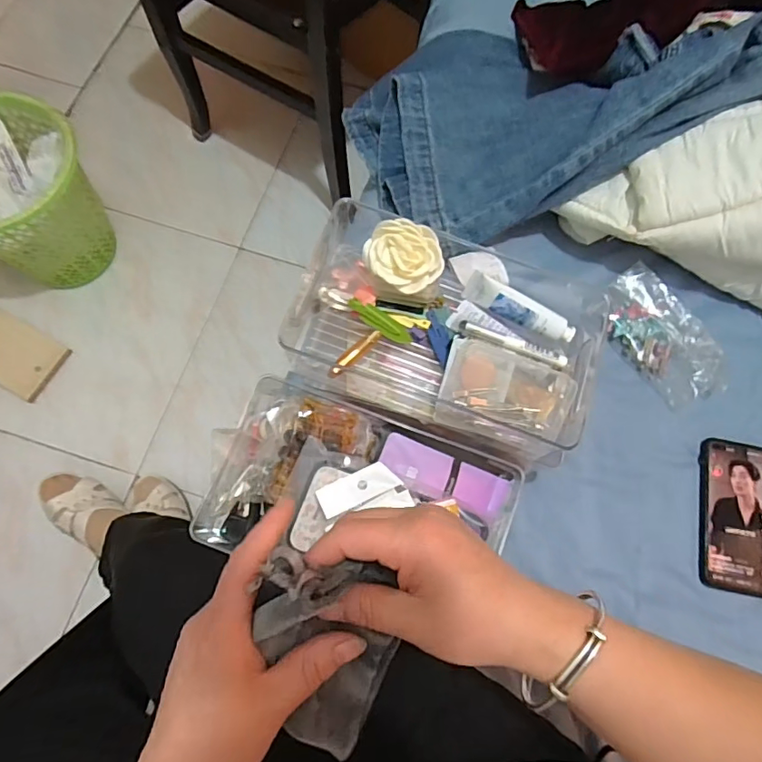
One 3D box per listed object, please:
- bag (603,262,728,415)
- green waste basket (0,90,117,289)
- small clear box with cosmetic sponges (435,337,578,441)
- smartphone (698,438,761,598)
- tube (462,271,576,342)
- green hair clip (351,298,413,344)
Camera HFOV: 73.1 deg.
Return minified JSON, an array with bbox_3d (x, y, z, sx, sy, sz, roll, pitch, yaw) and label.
[{"bbox_3d":[0.305,-0.047,0.564,0.078,0.030,0.154,-35,77,-12],"label":"bag"},{"bbox_3d":[-0.632,-0.309,0.928,0.262,0.267,0.258,1,72,-2],"label":"green waste basket"},{"bbox_3d":[0.115,0.011,0.466,0.119,0.031,0.069,14,72,2],"label":"small clear box with cosmetic sponges"},{"bbox_3d":[0.362,0.136,0.521,0.074,0.015,0.147,10,72,1],"label":"smartphone"},{"bbox_3d":[0.132,-0.068,0.484,0.109,0.026,0.019,26,73,6],"label":"tube"},{"bbox_3d":[-0.002,-0.054,0.481,0.067,0.012,0.018,34,74,-5],"label":"green hair clip"}]

